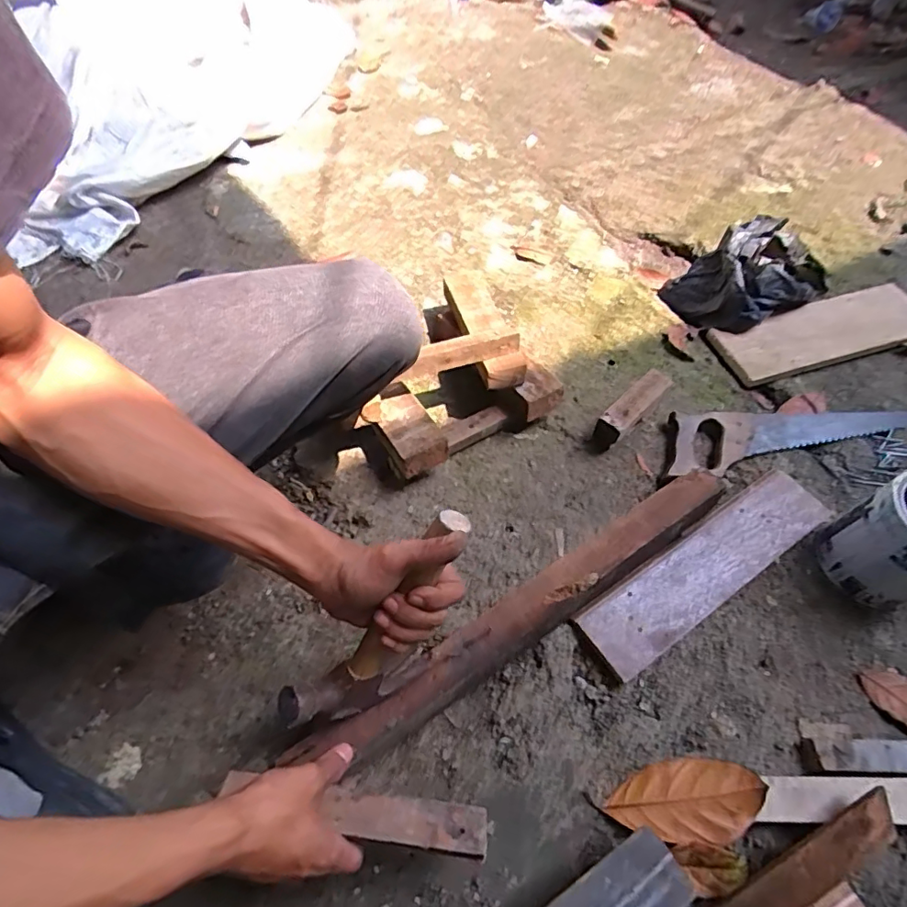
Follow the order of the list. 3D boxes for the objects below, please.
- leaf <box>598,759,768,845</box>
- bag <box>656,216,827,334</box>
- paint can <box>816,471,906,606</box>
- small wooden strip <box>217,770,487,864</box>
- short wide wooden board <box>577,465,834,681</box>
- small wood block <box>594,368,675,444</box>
[{"bbox_3d":[0.211,0.317,0.482,0.133,0.025,0.061,-11,58,7],"label":"leaf"},{"bbox_3d":[0.476,-0.301,0.854,0.239,0.097,0.181,-29,61,-17],"label":"bag"},{"bbox_3d":[0.486,0.094,0.573,0.098,0.145,0.101,0,57,0],"label":"paint can"},{"bbox_3d":[-0.078,0.279,0.414,0.206,0.010,0.033,10,58,2],"label":"small wooden strip"},{"bbox_3d":[0.302,0.128,0.621,0.357,0.020,0.081,-29,64,-19],"label":"short wide wooden board"},{"bbox_3d":[0.236,-0.056,0.705,0.121,0.060,0.037,-40,65,-22],"label":"small wood block"}]

